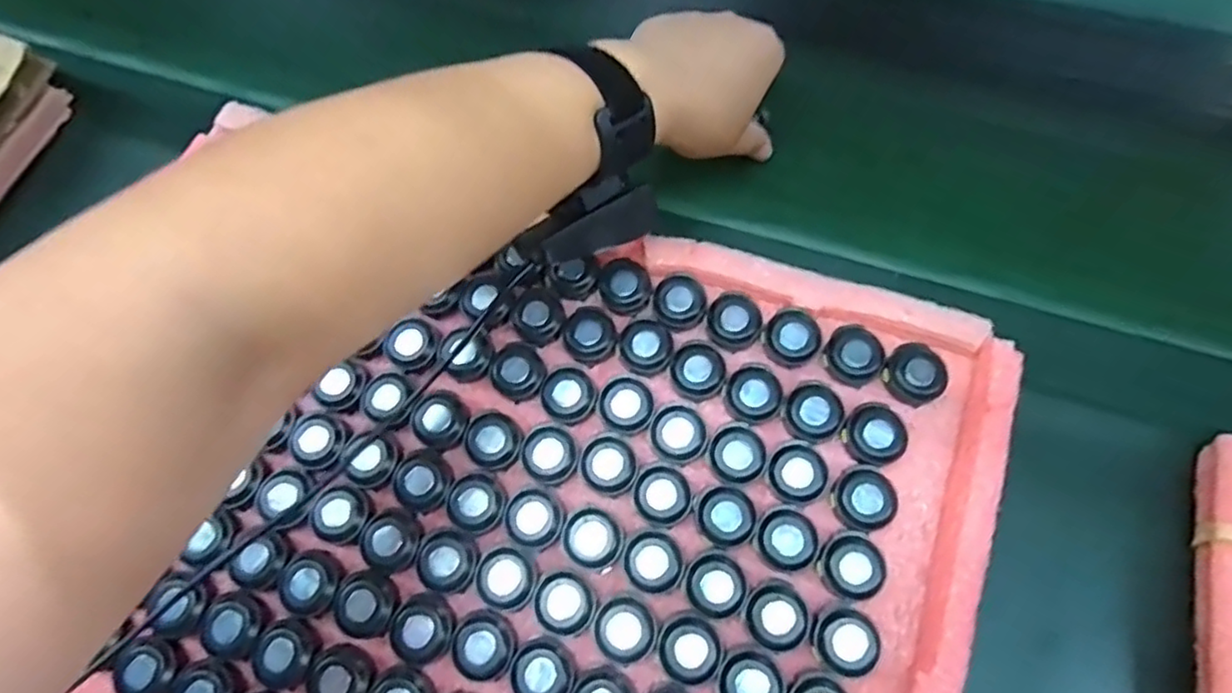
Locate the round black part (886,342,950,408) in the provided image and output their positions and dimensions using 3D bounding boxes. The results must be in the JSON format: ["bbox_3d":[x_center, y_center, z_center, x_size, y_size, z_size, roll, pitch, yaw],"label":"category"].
[{"bbox_3d":[0.153,0.013,0.334,0.029,0.011,0.031,-1,68,3],"label":"round black part"}]

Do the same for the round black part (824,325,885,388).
[{"bbox_3d":[0.123,0.003,0.338,0.028,0.012,0.030,-1,68,3],"label":"round black part"}]

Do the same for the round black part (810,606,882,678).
[{"bbox_3d":[0.103,0.132,0.295,0.029,0.012,0.027,-1,68,3],"label":"round black part"}]

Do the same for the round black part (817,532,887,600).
[{"bbox_3d":[0.109,0.102,0.305,0.028,0.013,0.028,-1,68,3],"label":"round black part"}]

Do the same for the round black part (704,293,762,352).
[{"bbox_3d":[0.062,-0.013,0.347,0.028,0.007,0.029,-1,68,3],"label":"round black part"}]

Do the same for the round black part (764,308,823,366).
[{"bbox_3d":[0.093,-0.005,0.344,0.028,0.009,0.029,-1,68,3],"label":"round black part"}]

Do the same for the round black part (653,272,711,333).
[{"bbox_3d":[0.035,-0.024,0.353,0.028,0.007,0.030,-1,68,3],"label":"round black part"}]

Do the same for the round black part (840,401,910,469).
[{"bbox_3d":[0.128,0.044,0.323,0.029,0.010,0.030,-1,68,3],"label":"round black part"}]

